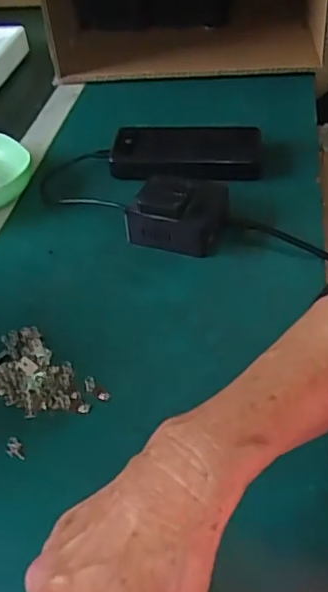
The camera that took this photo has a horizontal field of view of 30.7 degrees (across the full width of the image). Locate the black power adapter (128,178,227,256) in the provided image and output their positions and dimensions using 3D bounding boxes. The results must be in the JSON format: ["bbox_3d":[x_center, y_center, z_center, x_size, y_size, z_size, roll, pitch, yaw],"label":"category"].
[{"bbox_3d":[0.013,-0.078,0.548,0.087,0.045,0.073,7,44,9],"label":"black power adapter"}]

